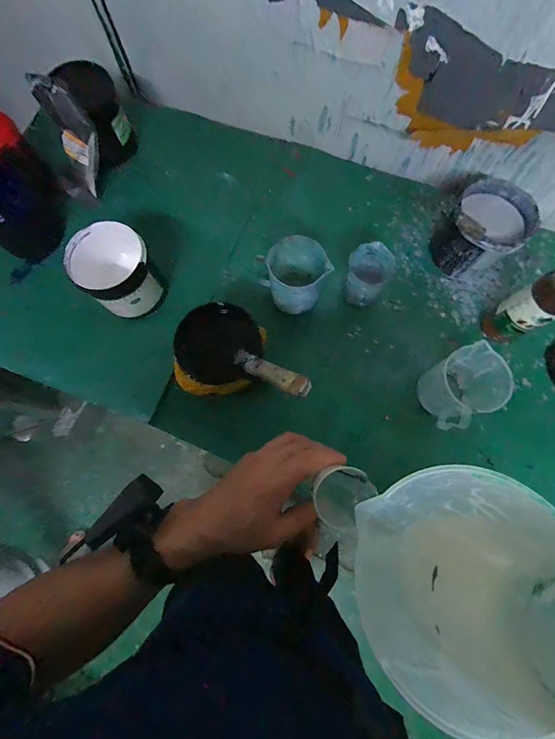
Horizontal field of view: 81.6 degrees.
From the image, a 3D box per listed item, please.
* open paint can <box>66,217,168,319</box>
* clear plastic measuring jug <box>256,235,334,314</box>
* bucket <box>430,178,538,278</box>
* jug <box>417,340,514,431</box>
[{"bbox_3d":[-0.271,-0.166,0.556,0.117,0.113,0.119,42,80,11],"label":"open paint can"},{"bbox_3d":[0.026,-0.165,0.569,0.107,0.095,0.098,0,75,1],"label":"clear plastic measuring jug"},{"bbox_3d":[0.350,-0.237,0.569,0.119,0.119,0.127,0,75,1],"label":"bucket"},{"bbox_3d":[0.282,0.027,0.509,0.096,0.114,0.089,-26,76,-6],"label":"jug"}]

